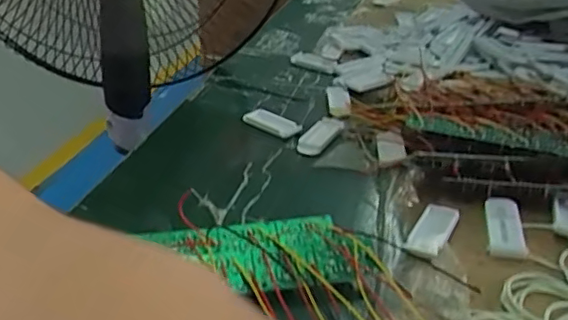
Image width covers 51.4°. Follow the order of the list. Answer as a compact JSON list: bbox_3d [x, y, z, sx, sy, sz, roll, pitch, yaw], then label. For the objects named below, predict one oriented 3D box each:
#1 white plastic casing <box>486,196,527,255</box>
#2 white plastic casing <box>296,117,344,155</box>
[{"bbox_3d":[0.138,0.042,0.369,0.020,0.006,0.057,9,30,10],"label":"white plastic casing"},{"bbox_3d":[0.030,-0.022,0.498,0.021,0.006,0.061,17,32,24],"label":"white plastic casing"}]

